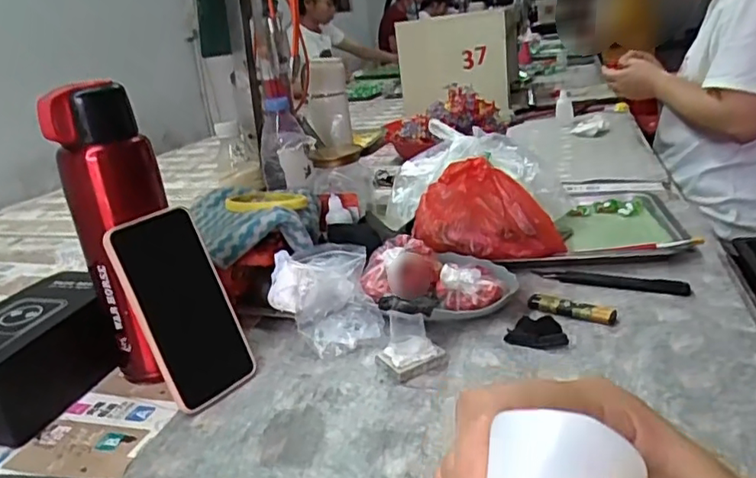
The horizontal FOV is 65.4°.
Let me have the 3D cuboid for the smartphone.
[{"bbox_3d":[-0.164,0.057,0.500,0.012,0.162,0.076,-16,9,46],"label":"smartphone"}]

